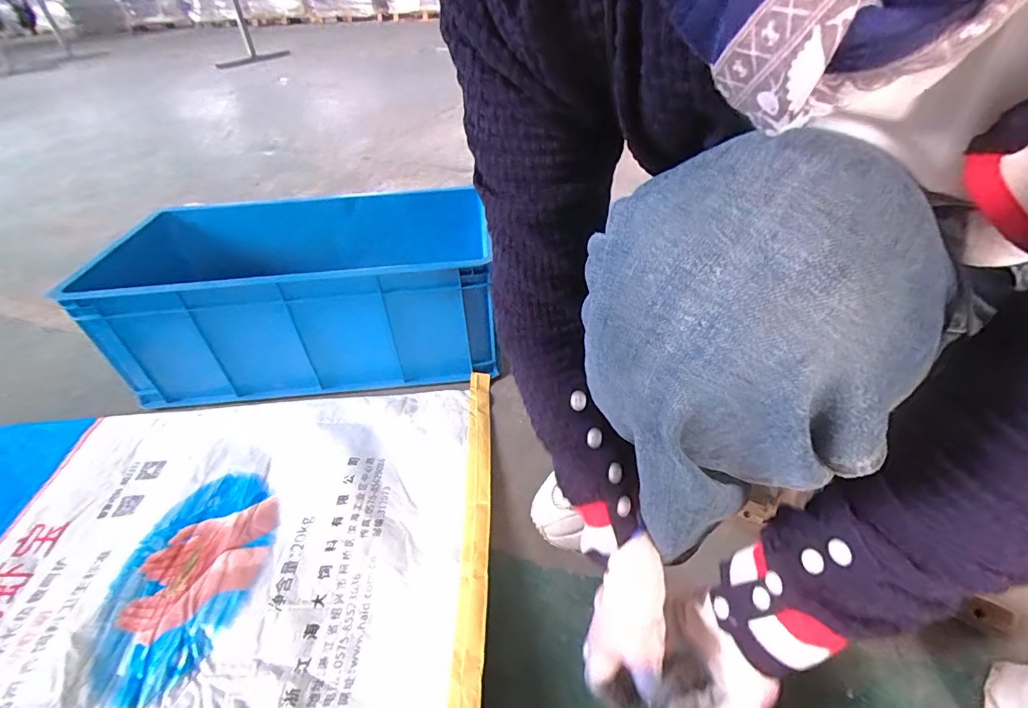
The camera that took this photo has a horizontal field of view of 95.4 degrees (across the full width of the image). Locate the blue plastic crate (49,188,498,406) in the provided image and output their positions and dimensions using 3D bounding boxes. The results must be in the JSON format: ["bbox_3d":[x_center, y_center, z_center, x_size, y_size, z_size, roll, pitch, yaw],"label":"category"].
[{"bbox_3d":[-0.327,-0.119,0.804,0.567,0.211,0.345,-4,39,-1],"label":"blue plastic crate"}]

